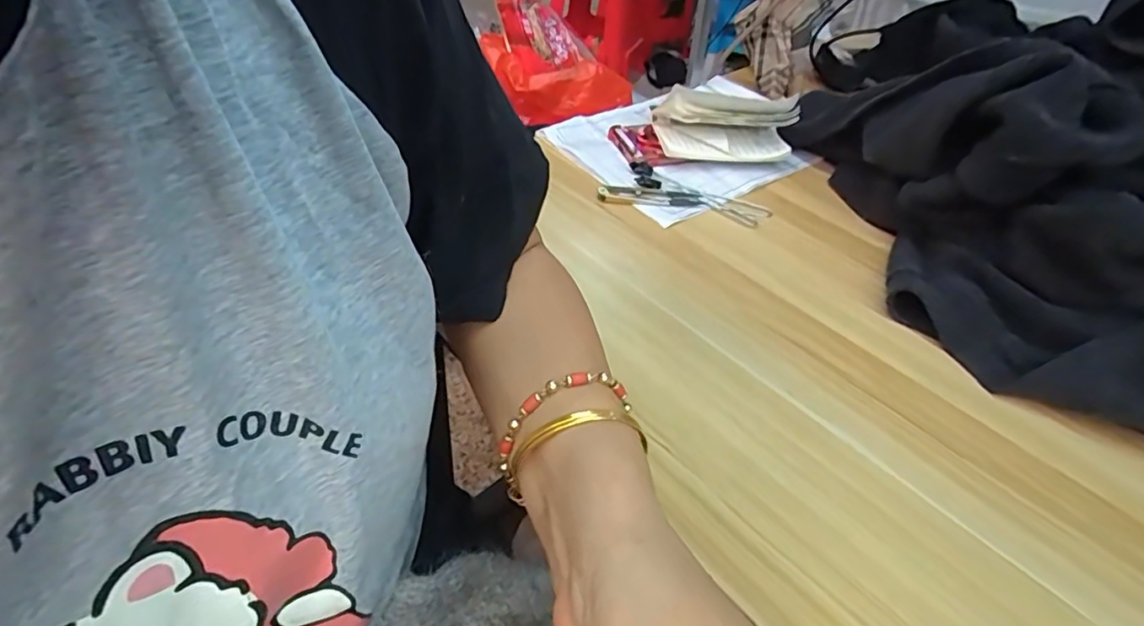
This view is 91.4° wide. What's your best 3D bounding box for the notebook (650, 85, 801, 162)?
[{"bbox_3d":[0.158,-0.196,0.581,0.137,0.085,0.064,6,44,-1],"label":"notebook"}]

